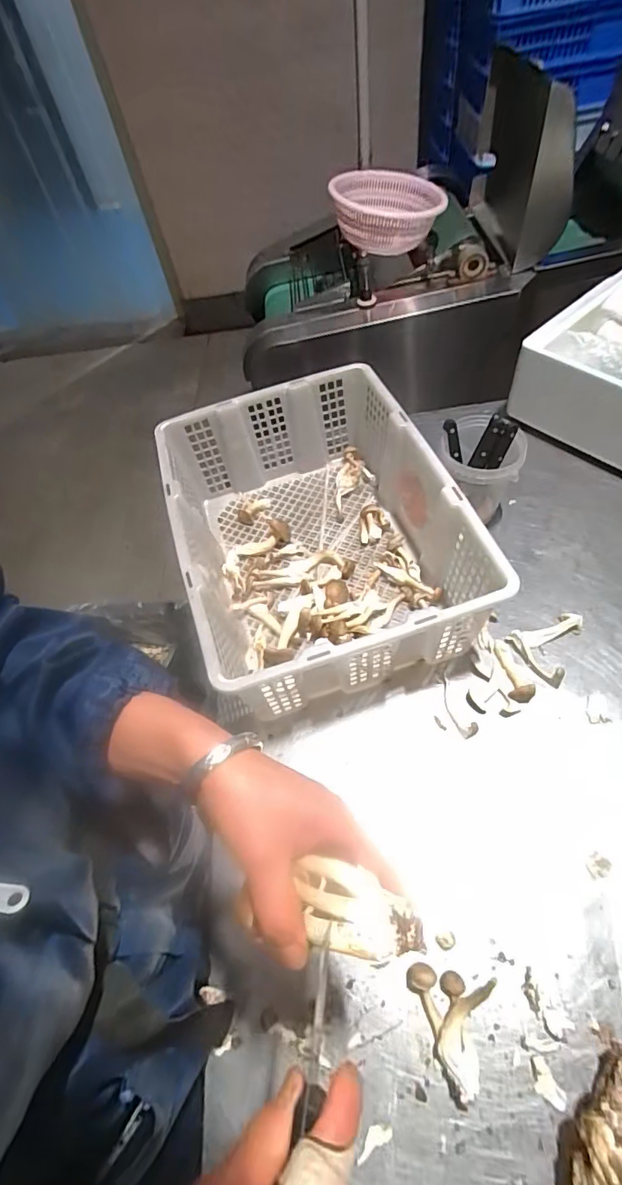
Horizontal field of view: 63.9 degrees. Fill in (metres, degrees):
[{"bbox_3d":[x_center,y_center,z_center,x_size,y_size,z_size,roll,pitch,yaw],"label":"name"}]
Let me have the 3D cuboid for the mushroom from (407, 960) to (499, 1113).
[{"bbox_3d":[0.124,0.400,0.453,0.073,0.024,0.090,6,57,9],"label":"mushroom"}]

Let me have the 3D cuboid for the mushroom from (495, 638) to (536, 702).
[{"bbox_3d":[0.259,0.100,0.641,0.030,0.020,0.087,-6,56,1],"label":"mushroom"}]

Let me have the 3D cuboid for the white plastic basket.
[{"bbox_3d":[0.009,-0.096,0.705,0.364,0.152,0.477,-19,56,-4],"label":"white plastic basket"}]

